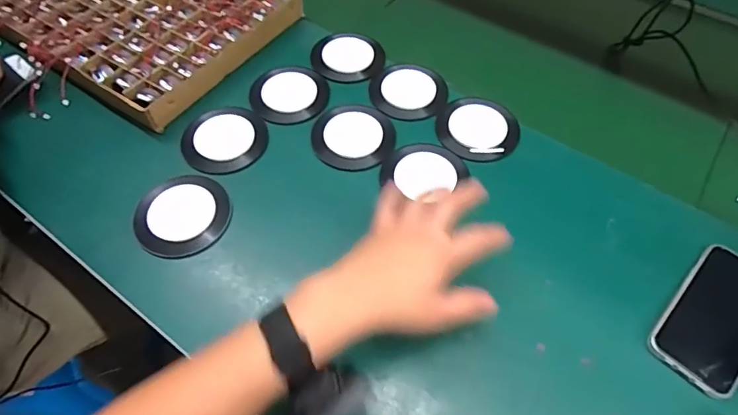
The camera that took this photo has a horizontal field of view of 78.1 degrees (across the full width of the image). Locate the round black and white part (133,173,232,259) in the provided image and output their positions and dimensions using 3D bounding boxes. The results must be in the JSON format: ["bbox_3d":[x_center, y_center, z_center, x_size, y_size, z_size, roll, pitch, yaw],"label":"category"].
[{"bbox_3d":[-0.200,0.008,0.490,0.095,0.015,0.092,0,57,0],"label":"round black and white part"}]

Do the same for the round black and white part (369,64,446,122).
[{"bbox_3d":[0.051,-0.151,0.589,0.097,0.014,0.089,0,57,0],"label":"round black and white part"}]

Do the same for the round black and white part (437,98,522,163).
[{"bbox_3d":[0.133,-0.098,0.551,0.096,0.014,0.086,5,57,3],"label":"round black and white part"}]

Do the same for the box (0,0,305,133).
[{"bbox_3d":[-0.348,-0.299,0.655,0.425,0.045,0.305,31,62,18],"label":"box"}]

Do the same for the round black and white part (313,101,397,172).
[{"bbox_3d":[-0.020,-0.090,0.549,0.095,0.012,0.100,0,57,0],"label":"round black and white part"}]

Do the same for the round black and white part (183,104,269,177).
[{"bbox_3d":[-0.172,-0.082,0.540,0.093,0.016,0.093,3,65,-6],"label":"round black and white part"}]

